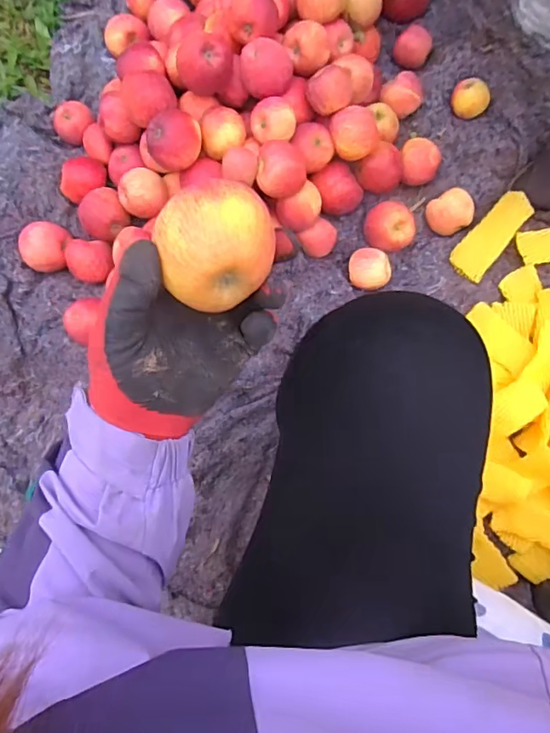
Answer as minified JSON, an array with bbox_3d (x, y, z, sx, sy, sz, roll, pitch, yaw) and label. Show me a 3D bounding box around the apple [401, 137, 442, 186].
[{"bbox_3d":[0.246,-0.345,0.889,0.066,0.061,0.072,0,84,4],"label":"apple"}]

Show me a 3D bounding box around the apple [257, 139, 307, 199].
[{"bbox_3d":[0.010,-0.299,0.790,0.075,0.063,0.075,2,84,4],"label":"apple"}]

